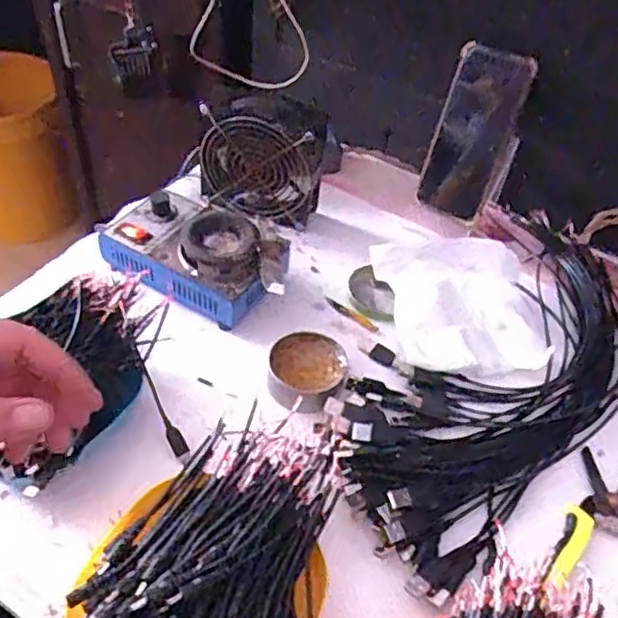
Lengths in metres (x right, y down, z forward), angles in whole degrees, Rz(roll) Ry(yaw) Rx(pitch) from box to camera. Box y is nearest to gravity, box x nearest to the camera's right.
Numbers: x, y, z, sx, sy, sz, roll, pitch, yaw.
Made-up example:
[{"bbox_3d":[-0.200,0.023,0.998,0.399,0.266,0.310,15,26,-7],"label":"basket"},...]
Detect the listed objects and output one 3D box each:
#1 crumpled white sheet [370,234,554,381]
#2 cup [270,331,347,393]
[{"bbox_3d":[0.143,-0.007,0.606,0.138,0.027,0.152,-5,48,-10],"label":"crumpled white sheet"},{"bbox_3d":[0.000,0.046,0.546,0.058,0.023,0.056,3,47,-3],"label":"cup"}]

